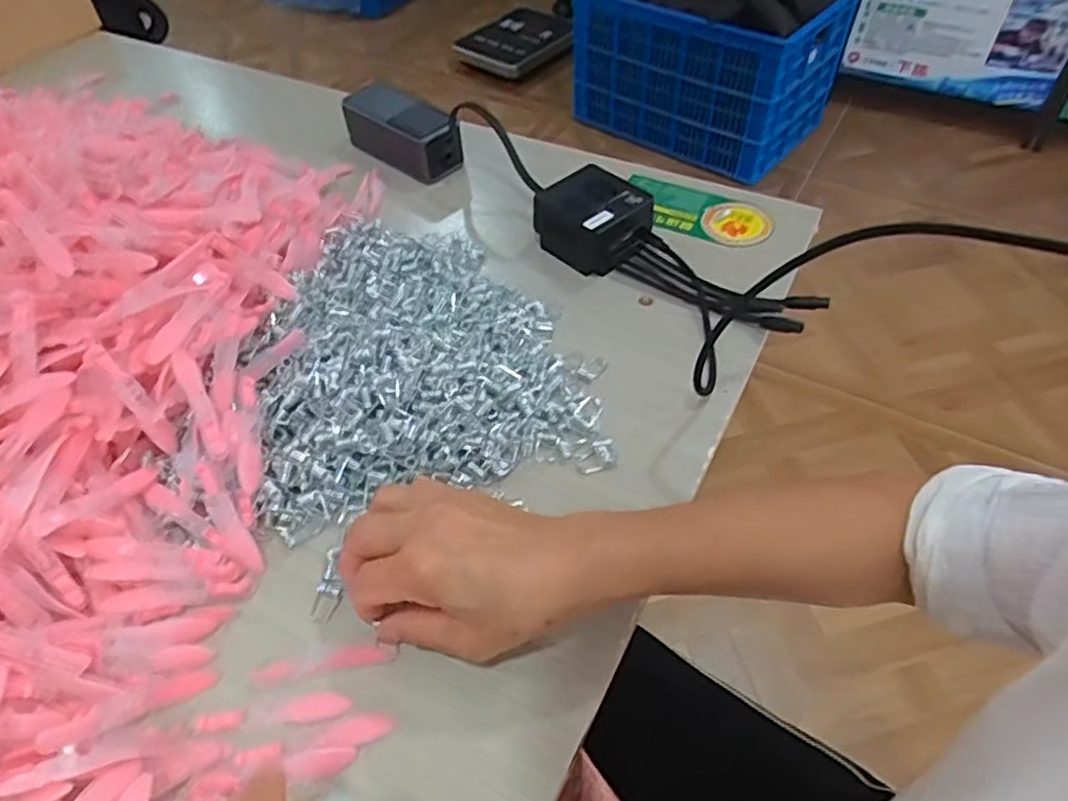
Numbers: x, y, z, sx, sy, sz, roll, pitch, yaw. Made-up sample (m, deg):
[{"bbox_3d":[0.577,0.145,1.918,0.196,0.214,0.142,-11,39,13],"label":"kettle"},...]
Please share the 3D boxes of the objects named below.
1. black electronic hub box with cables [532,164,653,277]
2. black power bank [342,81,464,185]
[{"bbox_3d":[0.052,-0.154,0.583,0.072,0.051,0.087,-35,57,-24],"label":"black electronic hub box with cables"},{"bbox_3d":[-0.132,-0.269,0.681,0.130,0.058,0.052,36,60,28],"label":"black power bank"}]

